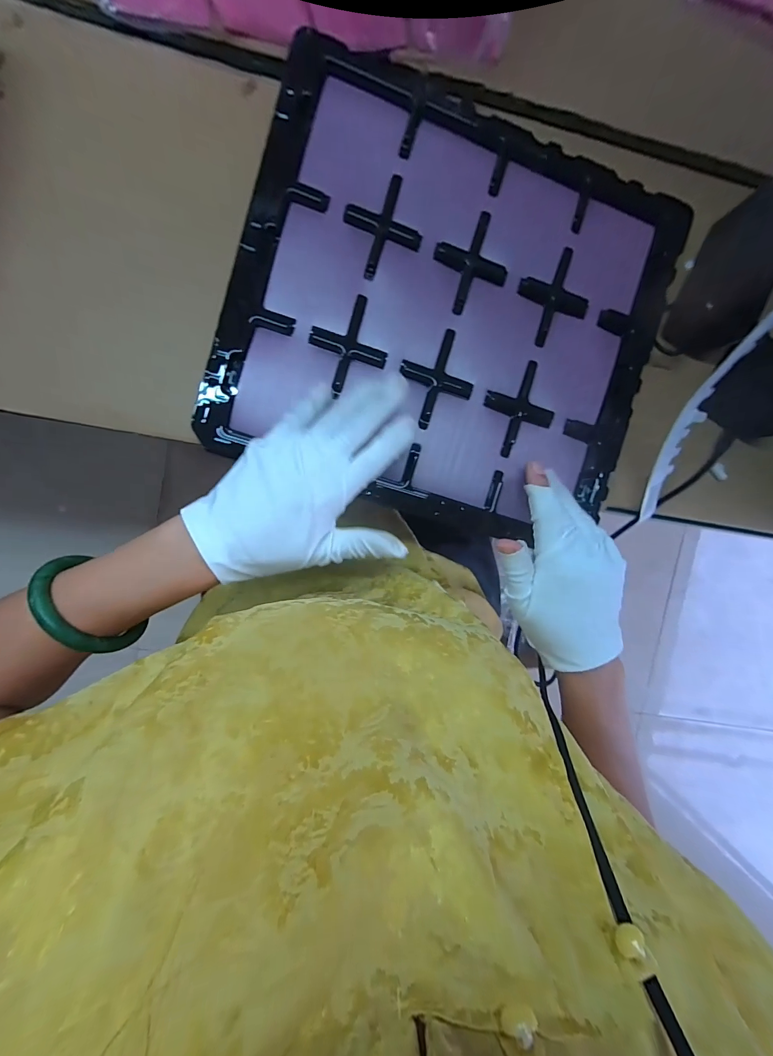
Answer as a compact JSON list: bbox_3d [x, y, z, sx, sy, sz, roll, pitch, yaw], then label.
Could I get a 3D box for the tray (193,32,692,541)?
[{"bbox_3d":[0.060,-0.182,0.333,0.368,0.024,0.333,17,94,-7],"label":"tray"}]

